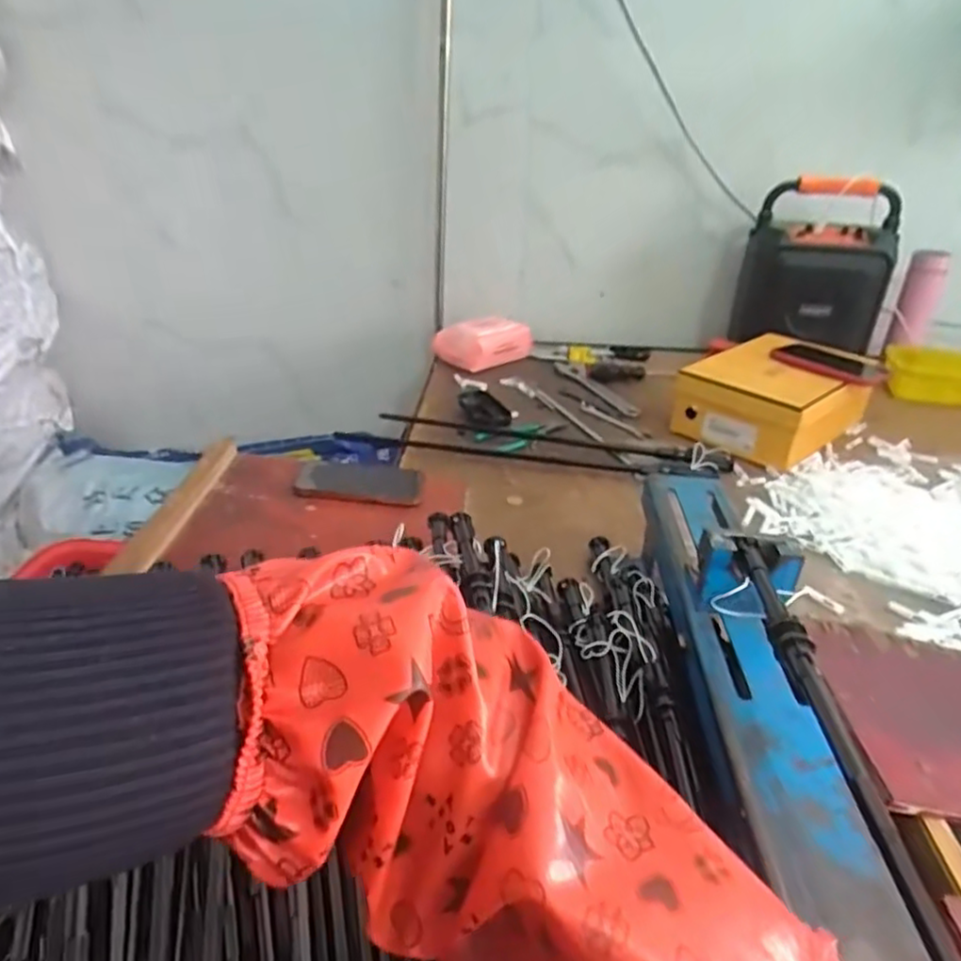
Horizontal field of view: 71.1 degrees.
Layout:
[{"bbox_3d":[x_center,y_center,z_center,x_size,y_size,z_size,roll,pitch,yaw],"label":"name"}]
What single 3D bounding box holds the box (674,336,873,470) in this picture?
[{"bbox_3d":[0.437,-0.121,1.007,0.257,0.102,0.203,-20,36,-34],"label":"box"}]

